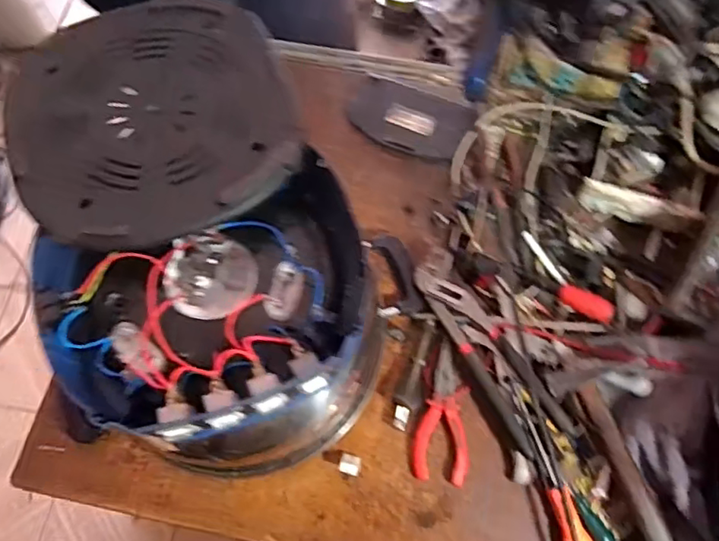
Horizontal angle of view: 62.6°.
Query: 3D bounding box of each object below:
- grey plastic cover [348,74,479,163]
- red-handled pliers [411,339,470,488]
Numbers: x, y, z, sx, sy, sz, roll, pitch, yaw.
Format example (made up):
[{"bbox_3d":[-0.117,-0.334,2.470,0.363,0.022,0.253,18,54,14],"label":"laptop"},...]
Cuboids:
[{"bbox_3d":[0.069,-0.202,0.774,0.153,0.017,0.102,24,70,11],"label":"grey plastic cover"},{"bbox_3d":[0.092,0.152,0.636,0.058,0.017,0.144,8,68,5],"label":"red-handled pliers"}]

